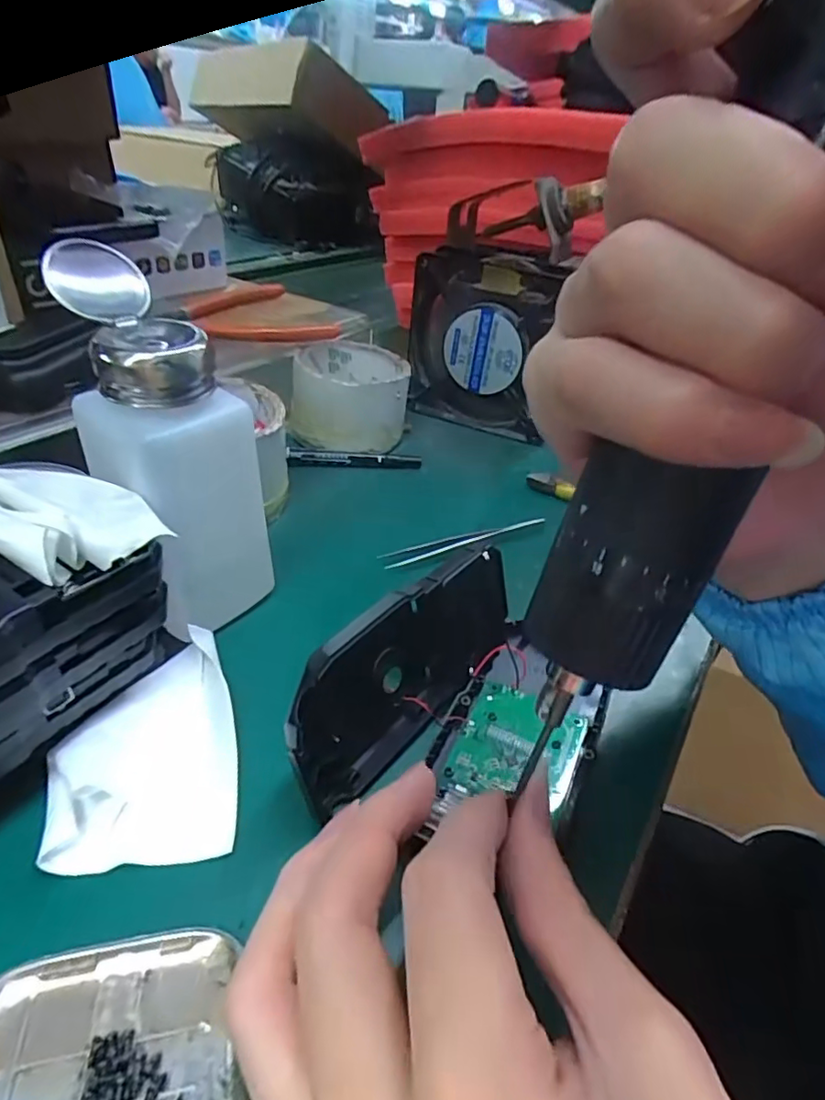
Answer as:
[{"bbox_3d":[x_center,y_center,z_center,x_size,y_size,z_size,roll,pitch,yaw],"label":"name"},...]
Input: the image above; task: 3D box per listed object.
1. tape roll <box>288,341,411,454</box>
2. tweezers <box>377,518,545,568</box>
[{"bbox_3d":[-0.045,-0.109,0.411,0.079,0.057,0.081,1,38,-8],"label":"tape roll"},{"bbox_3d":[0.031,-0.004,0.327,0.101,0.011,0.010,-10,41,-21],"label":"tweezers"}]

